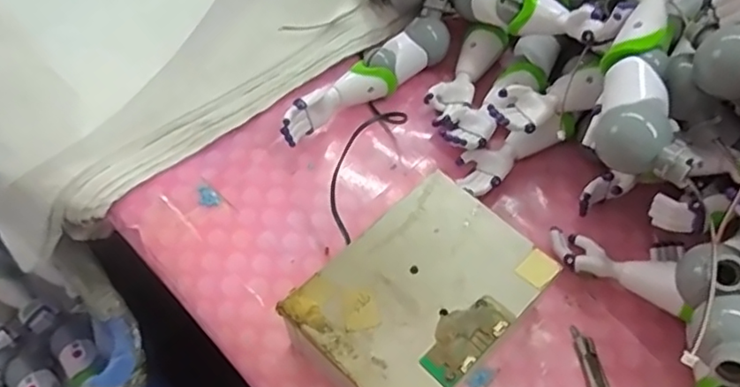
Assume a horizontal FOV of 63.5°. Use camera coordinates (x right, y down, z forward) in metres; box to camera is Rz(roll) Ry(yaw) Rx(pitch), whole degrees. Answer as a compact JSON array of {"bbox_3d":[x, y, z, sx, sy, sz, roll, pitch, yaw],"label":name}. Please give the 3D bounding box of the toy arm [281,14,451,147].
[{"bbox_3d":[-0.003,-0.084,0.432,0.149,0.033,0.026,-36,64,-21],"label":"toy arm"}]

